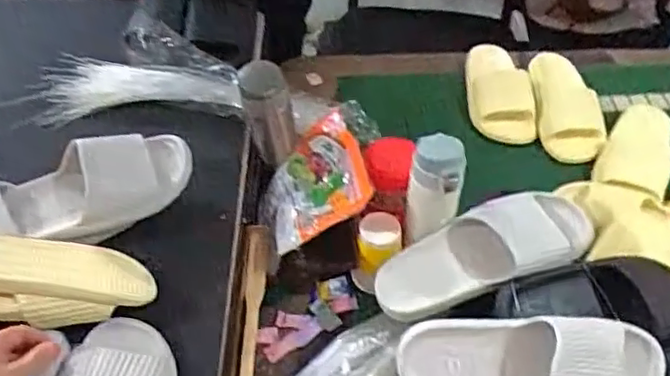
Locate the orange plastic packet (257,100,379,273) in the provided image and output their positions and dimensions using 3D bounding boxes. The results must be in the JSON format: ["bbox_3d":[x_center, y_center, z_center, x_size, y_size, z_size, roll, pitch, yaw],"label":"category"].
[{"bbox_3d":[-0.033,0.001,0.901,0.188,0.040,0.168,-31,51,24],"label":"orange plastic packet"}]

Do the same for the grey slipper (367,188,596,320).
[{"bbox_3d":[0.177,0.076,0.800,0.275,0.067,0.102,-23,50,3],"label":"grey slipper"}]

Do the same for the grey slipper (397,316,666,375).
[{"bbox_3d":[0.211,0.195,0.720,0.270,0.080,0.107,2,82,9],"label":"grey slipper"}]

